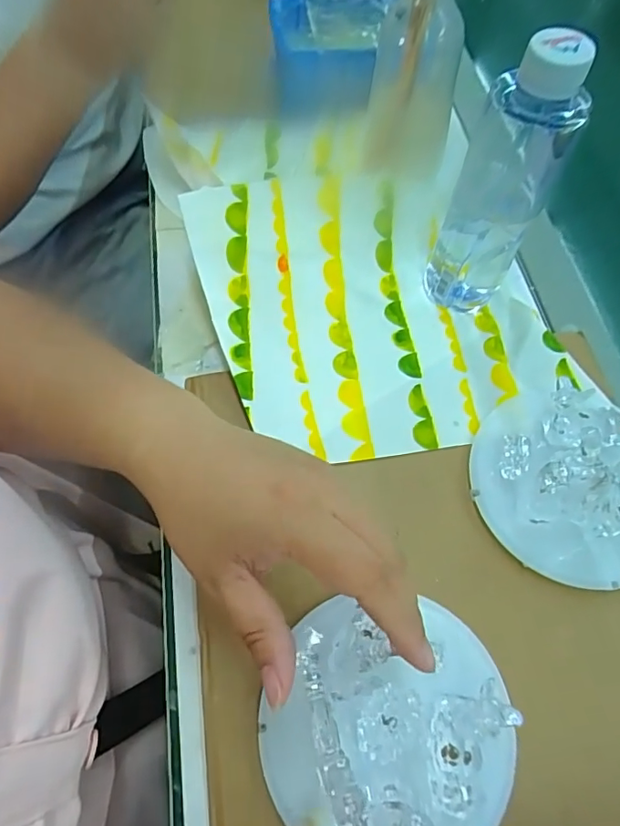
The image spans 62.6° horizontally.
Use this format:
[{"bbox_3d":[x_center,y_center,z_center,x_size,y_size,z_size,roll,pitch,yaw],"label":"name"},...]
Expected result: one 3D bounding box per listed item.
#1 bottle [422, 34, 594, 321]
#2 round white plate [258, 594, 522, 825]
[{"bbox_3d":[0.120,-0.140,0.325,0.056,0.174,0.053,23,66,9],"label":"bottle"},{"bbox_3d":[0.040,0.159,0.258,0.126,0.014,0.125,0,64,0],"label":"round white plate"}]

